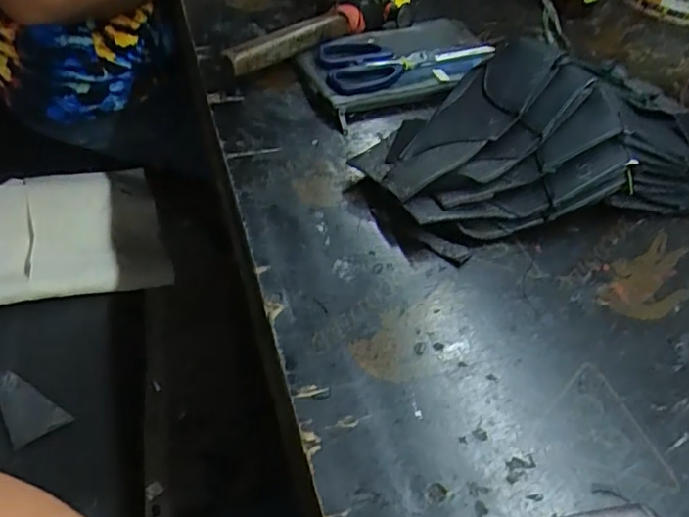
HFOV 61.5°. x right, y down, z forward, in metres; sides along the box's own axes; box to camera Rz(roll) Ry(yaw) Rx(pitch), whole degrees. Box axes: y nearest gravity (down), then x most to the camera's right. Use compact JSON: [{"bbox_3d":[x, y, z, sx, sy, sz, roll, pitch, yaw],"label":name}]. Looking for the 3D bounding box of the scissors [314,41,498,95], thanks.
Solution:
[{"bbox_3d":[0.064,-0.206,0.592,0.174,0.020,0.075,-14,52,-17],"label":"scissors"}]

